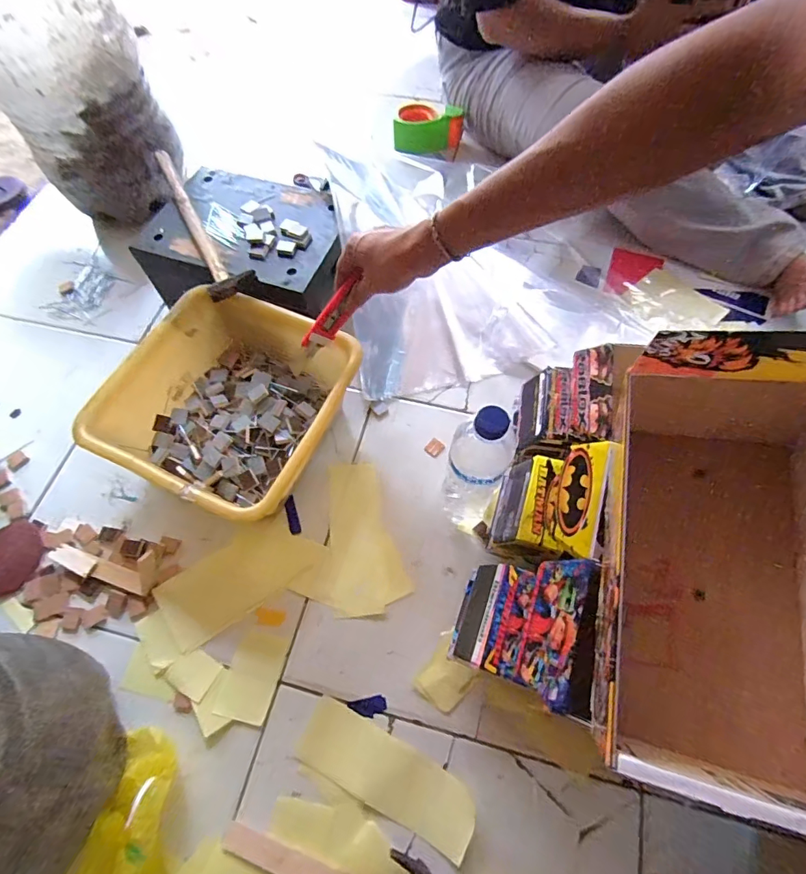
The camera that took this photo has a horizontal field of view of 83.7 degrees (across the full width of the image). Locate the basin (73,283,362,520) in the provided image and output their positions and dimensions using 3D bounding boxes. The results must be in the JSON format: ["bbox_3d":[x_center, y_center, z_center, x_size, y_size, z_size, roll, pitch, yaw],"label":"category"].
[{"bbox_3d":[-0.219,-0.037,0.602,0.262,0.123,0.265,23,66,11],"label":"basin"}]

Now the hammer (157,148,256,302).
[{"bbox_3d":[-0.292,-0.323,0.654,0.061,0.023,0.315,-23,66,-11],"label":"hammer"}]

